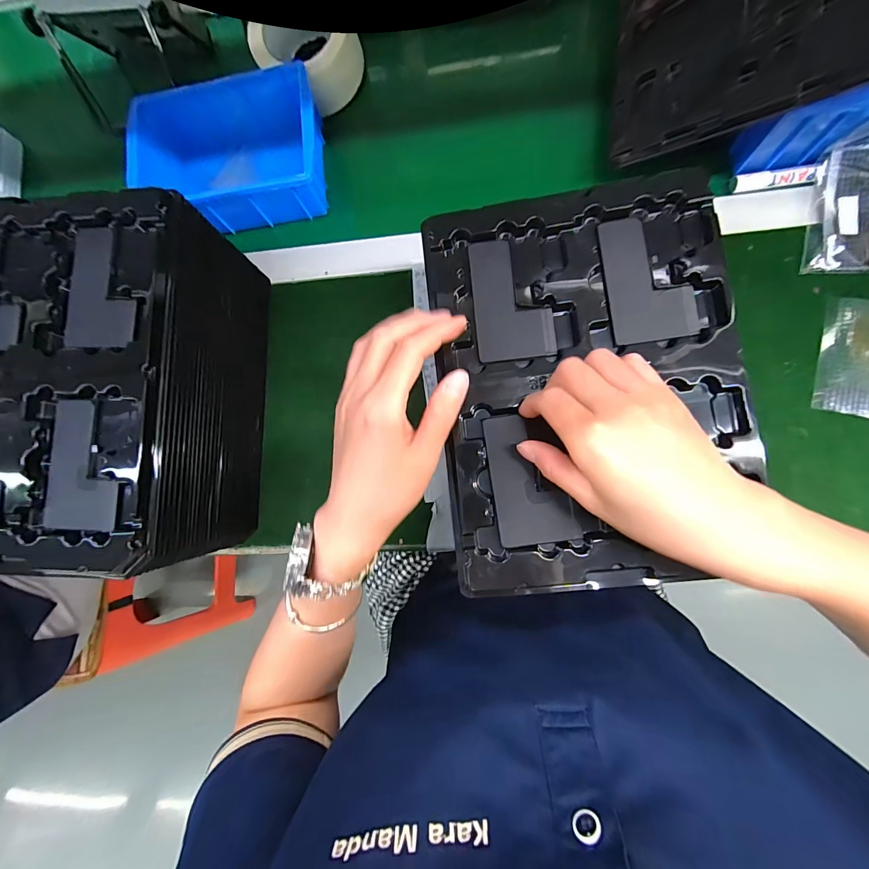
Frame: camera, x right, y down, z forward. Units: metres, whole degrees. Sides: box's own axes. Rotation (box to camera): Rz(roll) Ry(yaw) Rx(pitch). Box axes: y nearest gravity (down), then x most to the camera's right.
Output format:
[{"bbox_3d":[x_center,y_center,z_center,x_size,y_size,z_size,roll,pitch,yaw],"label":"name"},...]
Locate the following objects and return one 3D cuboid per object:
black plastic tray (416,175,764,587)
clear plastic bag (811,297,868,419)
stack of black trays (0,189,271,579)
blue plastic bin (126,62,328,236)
[{"bbox_3d":[0.109,-0.038,0.276,0.208,0.022,0.289,-6,84,4],"label":"black plastic tray"},{"bbox_3d":[0.393,-0.072,0.353,0.058,0.008,0.113,12,82,10],"label":"clear plastic bag"},{"bbox_3d":[-0.299,-0.039,0.352,0.206,0.141,0.281,0,85,7],"label":"stack of black trays"},{"bbox_3d":[-0.220,-0.309,0.419,0.199,0.063,0.142,-8,84,6],"label":"blue plastic bin"}]

